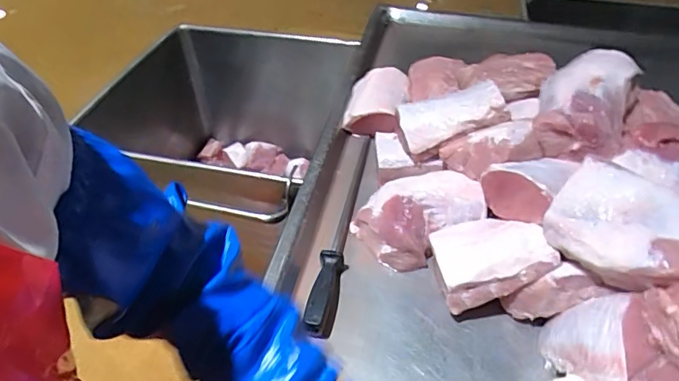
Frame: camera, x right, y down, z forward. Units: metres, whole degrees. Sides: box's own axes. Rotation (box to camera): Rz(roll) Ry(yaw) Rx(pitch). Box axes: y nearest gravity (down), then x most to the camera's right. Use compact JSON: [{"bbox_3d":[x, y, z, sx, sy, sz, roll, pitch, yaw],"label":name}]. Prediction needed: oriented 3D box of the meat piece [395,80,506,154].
[{"bbox_3d":[0.170,-0.123,0.755,0.156,0.040,0.086,-19,42,16],"label":"meat piece"}]

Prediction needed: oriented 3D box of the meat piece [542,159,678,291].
[{"bbox_3d":[0.320,0.042,0.550,0.107,0.076,0.153,-29,52,-26],"label":"meat piece"}]

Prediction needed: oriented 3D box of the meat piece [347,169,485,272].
[{"bbox_3d":[0.111,0.032,0.723,0.158,0.083,0.138,-22,49,-21],"label":"meat piece"}]

